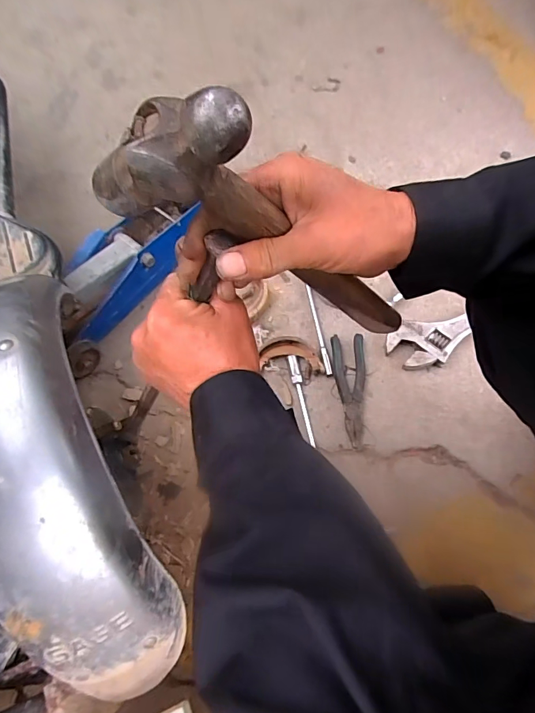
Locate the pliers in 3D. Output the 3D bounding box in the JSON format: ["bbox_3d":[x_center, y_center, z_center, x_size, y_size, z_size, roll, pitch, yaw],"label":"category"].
[{"bbox_3d":[0.132,0.050,0.688,0.052,0.009,0.186,0,61,3],"label":"pliers"}]

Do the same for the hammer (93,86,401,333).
[{"bbox_3d":[0.009,-0.065,0.284,0.104,0.236,0.032,-17,61,35],"label":"hammer"}]

